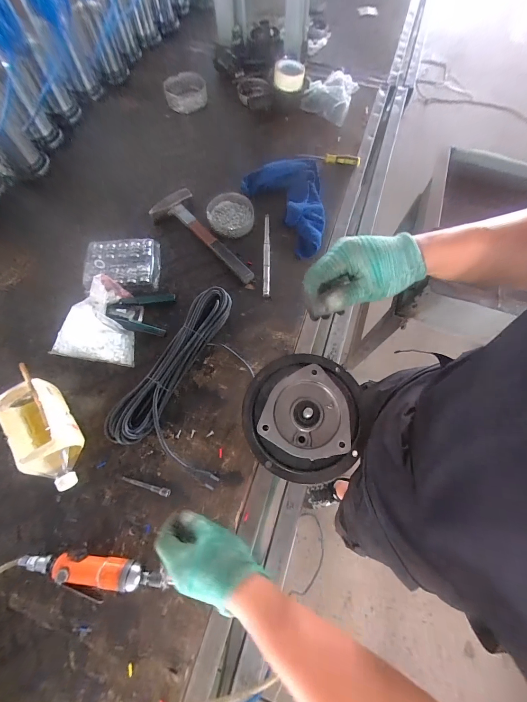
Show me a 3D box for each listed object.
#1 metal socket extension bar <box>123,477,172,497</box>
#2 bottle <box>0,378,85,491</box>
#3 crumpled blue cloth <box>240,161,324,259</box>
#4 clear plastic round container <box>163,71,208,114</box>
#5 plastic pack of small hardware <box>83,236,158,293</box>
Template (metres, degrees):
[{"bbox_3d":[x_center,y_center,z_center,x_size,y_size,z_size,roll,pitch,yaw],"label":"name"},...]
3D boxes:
[{"bbox_3d":[-0.217,0.249,0.524,0.097,0.009,0.014,16,69,6],"label":"metal socket extension bar"},{"bbox_3d":[-0.403,0.160,0.528,0.096,0.083,0.207,-34,72,-13],"label":"bottle"},{"bbox_3d":[0.058,-0.381,0.755,0.218,0.065,0.288,-3,68,-2],"label":"crumpled blue cloth"},{"bbox_3d":[-0.263,-0.875,0.961,0.141,0.050,0.116,-10,68,-4],"label":"clear plastic round container"},{"bbox_3d":[-0.347,-0.214,0.705,0.177,0.034,0.142,-4,68,-2],"label":"plastic pack of small hardware"}]

